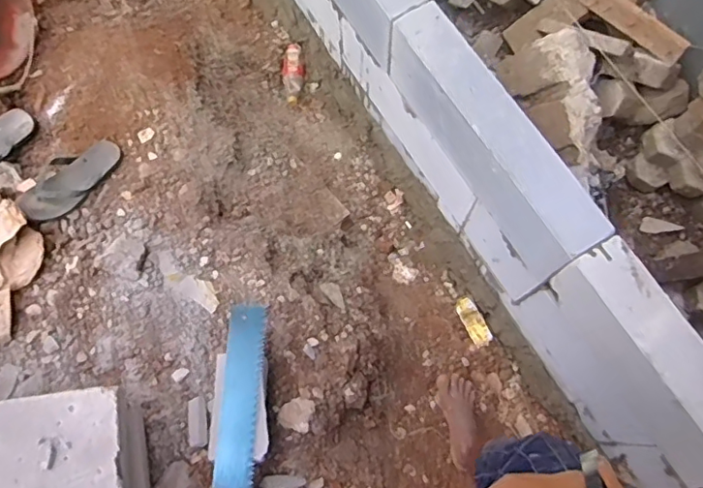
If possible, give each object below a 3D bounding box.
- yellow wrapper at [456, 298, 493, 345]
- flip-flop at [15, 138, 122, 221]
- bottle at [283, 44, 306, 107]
[{"bbox_3d":[0.337,0.212,1.514,0.052,0.022,0.132,-25,72,-6],"label":"yellow wrapper"},{"bbox_3d":[-0.678,-0.161,1.319,0.132,0.032,0.263,30,60,12],"label":"flip-flop"},{"bbox_3d":[-0.180,-0.533,1.718,0.071,0.042,0.201,-8,71,0],"label":"bottle"}]

